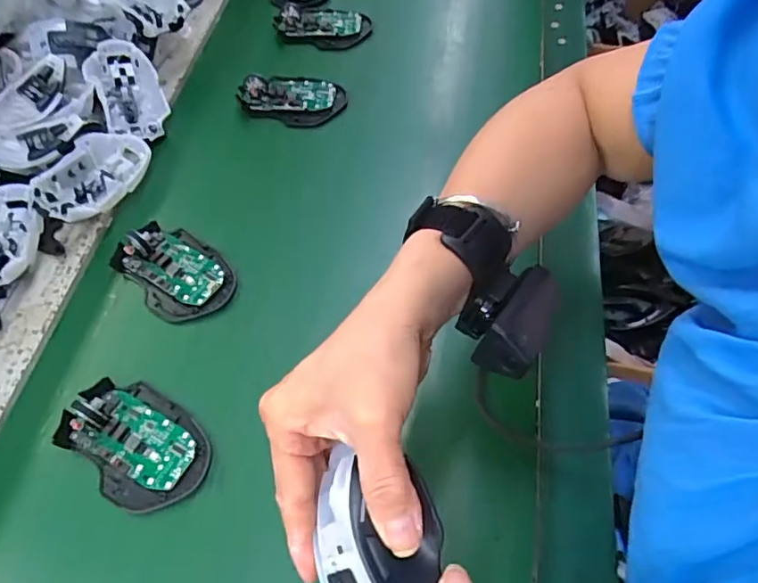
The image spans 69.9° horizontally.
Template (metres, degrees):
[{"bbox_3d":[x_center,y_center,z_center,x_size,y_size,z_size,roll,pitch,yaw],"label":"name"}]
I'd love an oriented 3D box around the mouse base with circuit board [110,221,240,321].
[{"bbox_3d":[-0.180,-0.023,0.473,0.109,0.021,0.073,35,67,20],"label":"mouse base with circuit board"}]

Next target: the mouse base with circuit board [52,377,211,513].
[{"bbox_3d":[-0.181,0.107,0.395,0.114,0.027,0.074,32,66,19],"label":"mouse base with circuit board"}]

